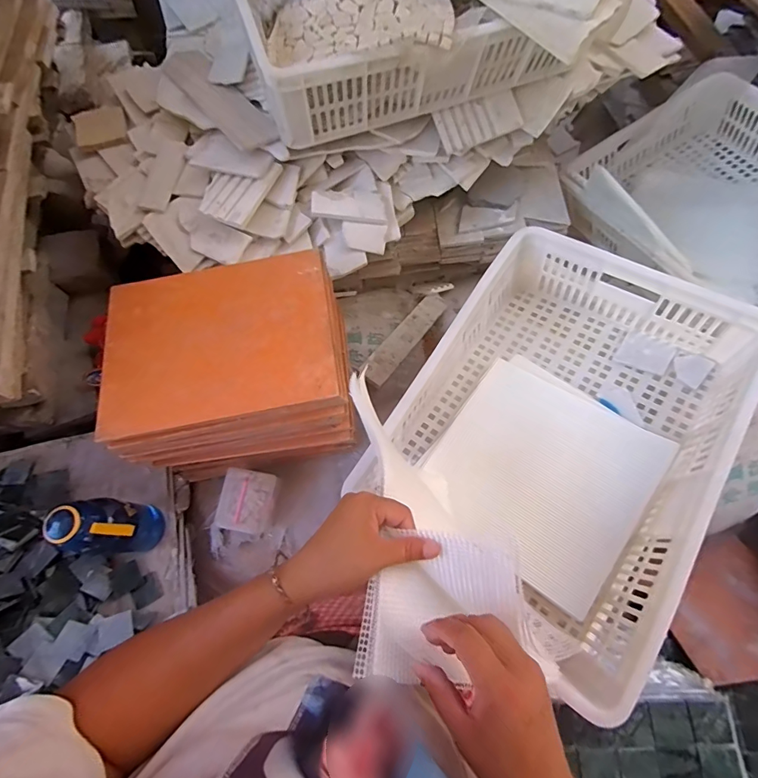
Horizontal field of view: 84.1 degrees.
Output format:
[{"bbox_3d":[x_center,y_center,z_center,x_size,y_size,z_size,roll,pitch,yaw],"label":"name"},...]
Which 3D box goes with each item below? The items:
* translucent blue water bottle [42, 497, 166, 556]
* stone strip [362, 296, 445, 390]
[{"bbox_3d":[-0.455,0.242,0.742,0.089,0.240,0.084,2,72,3],"label":"translucent blue water bottle"},{"bbox_3d":[0.063,-0.122,1.000,0.063,0.023,0.314,33,62,12],"label":"stone strip"}]

